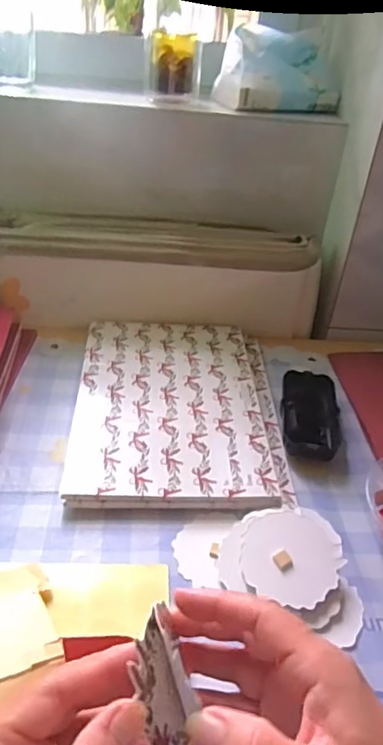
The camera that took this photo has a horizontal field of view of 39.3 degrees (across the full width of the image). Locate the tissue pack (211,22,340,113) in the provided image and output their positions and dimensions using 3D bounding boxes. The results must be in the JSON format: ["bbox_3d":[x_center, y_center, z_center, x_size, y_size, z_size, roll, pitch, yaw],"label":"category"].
[{"bbox_3d":[0.104,-0.351,0.626,0.146,0.073,0.071,-3,38,-12],"label":"tissue pack"}]

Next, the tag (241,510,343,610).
[{"bbox_3d":[0.071,0.132,0.385,0.067,0.005,0.065,15,55,12],"label":"tag"}]

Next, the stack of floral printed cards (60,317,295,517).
[{"bbox_3d":[-0.012,0.028,0.527,0.192,0.017,0.261,3,37,-4],"label":"stack of floral printed cards"}]

